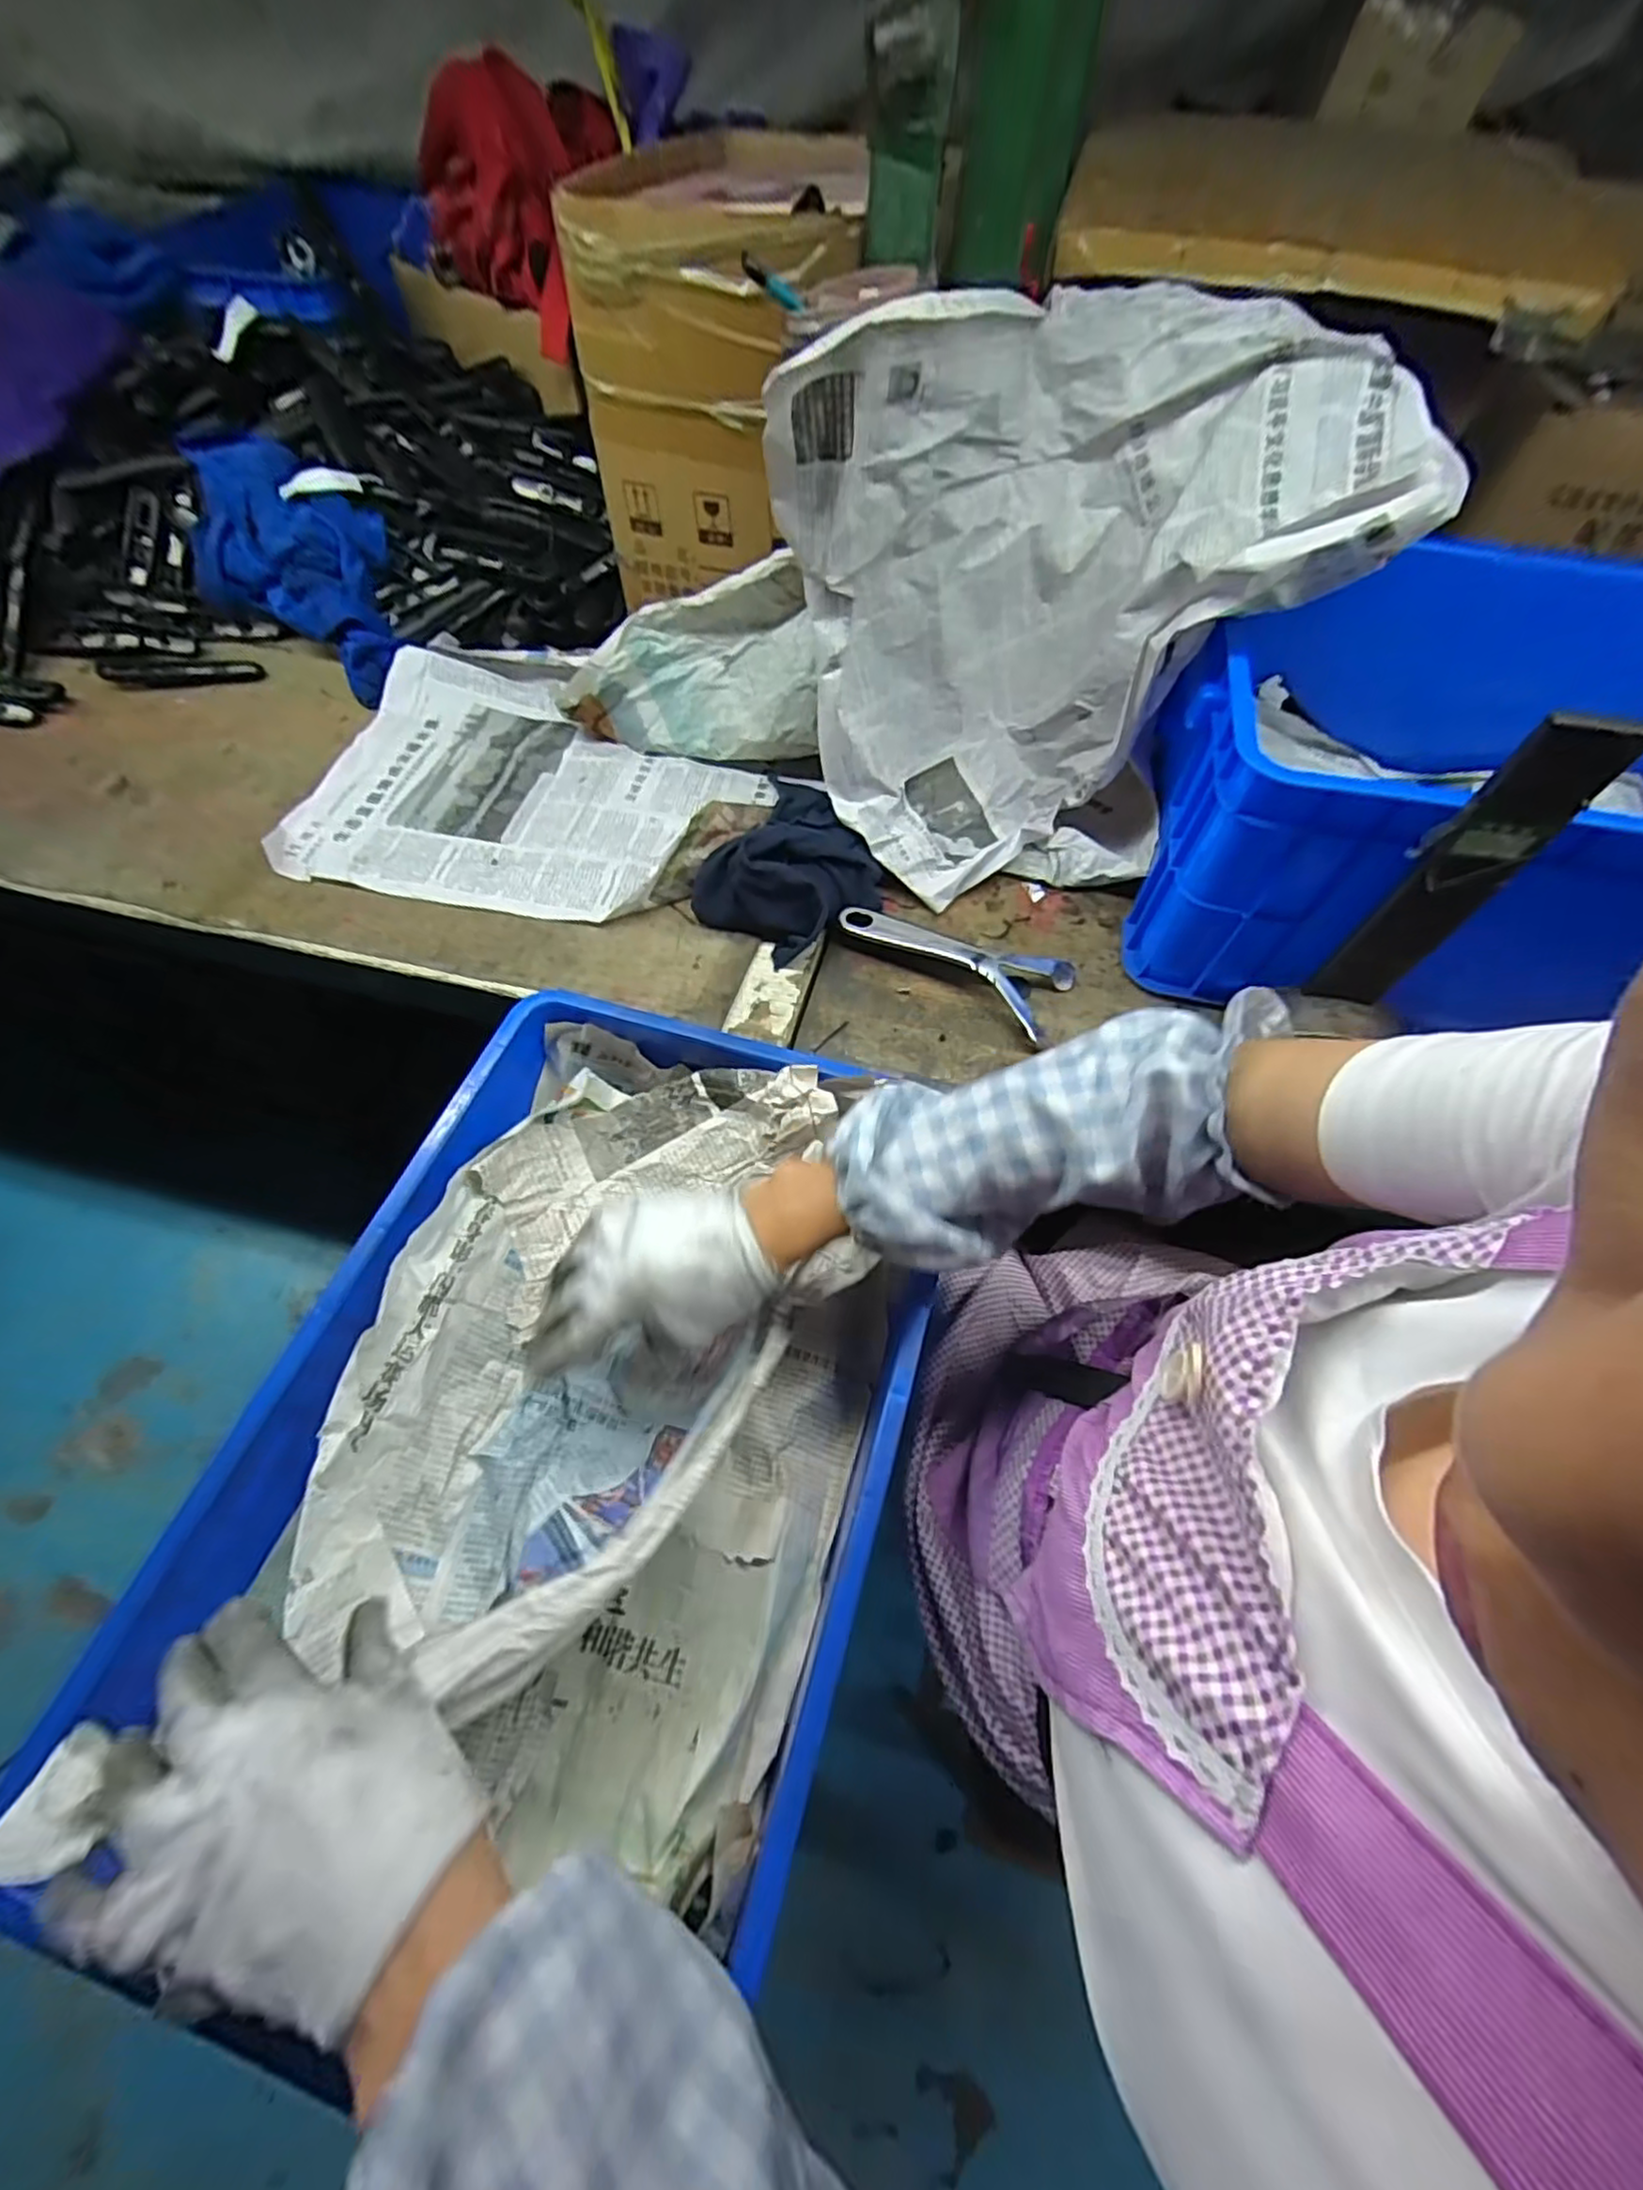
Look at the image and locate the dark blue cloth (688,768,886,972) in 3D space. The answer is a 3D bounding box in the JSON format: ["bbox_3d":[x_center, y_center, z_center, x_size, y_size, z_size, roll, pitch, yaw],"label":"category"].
[{"bbox_3d":[-0.018,-0.218,0.630,0.156,0.064,0.197,25,63,13],"label":"dark blue cloth"}]

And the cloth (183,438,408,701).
[{"bbox_3d":[-0.601,-0.608,0.813,0.177,0.077,0.411,-38,81,-20],"label":"cloth"}]

